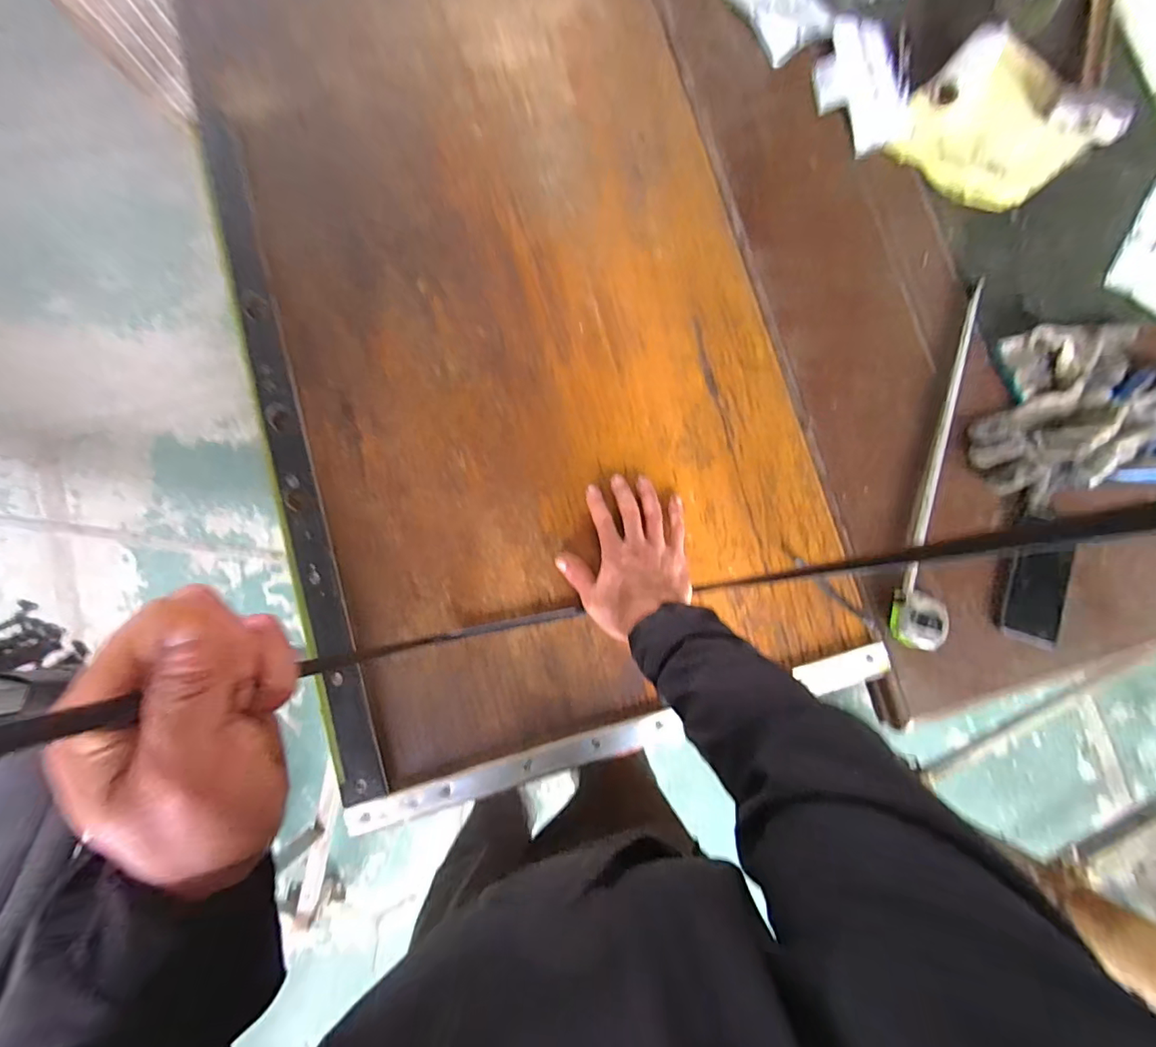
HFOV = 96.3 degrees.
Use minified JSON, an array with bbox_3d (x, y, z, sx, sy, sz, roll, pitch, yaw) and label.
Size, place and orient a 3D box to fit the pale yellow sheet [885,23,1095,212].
[{"bbox_3d":[0.587,-0.559,0.728,0.221,0.048,0.253,42,82,3],"label":"pale yellow sheet"}]

